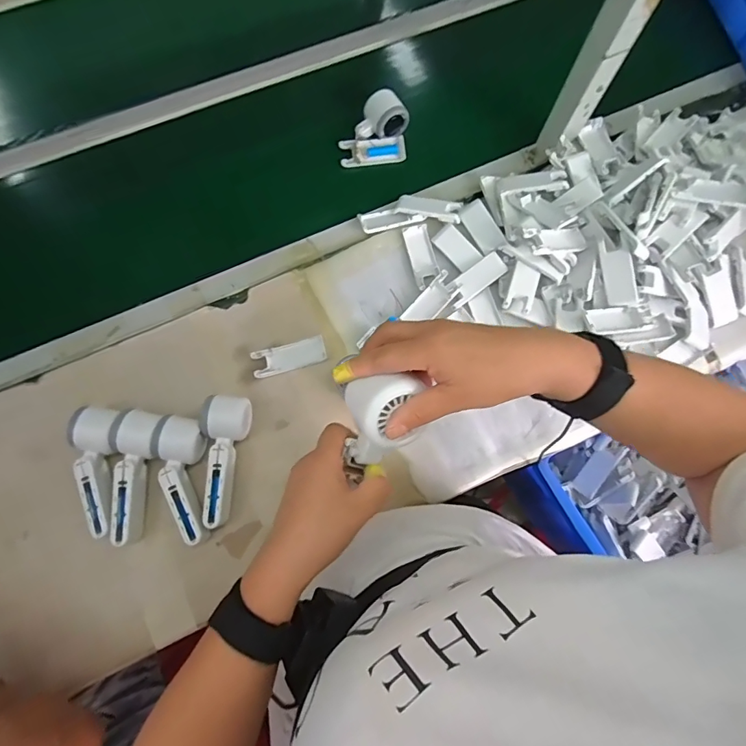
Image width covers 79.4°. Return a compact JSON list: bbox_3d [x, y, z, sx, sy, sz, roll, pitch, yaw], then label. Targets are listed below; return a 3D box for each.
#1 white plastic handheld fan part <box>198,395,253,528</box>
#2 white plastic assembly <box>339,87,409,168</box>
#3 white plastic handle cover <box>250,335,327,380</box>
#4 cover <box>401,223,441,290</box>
[{"bbox_3d":[-0.199,0.114,0.602,0.062,0.065,0.171,0,74,-2],"label":"white plastic handheld fan part"},{"bbox_3d":[0.003,-0.400,0.736,0.108,0.056,0.099,-1,74,-2],"label":"white plastic assembly"},{"bbox_3d":[-0.123,-0.024,0.665,0.107,0.018,0.041,-14,75,-5],"label":"white plastic handle cover"},{"bbox_3d":[0.077,-0.183,0.704,0.039,0.013,0.102,-14,75,-6],"label":"cover"}]

